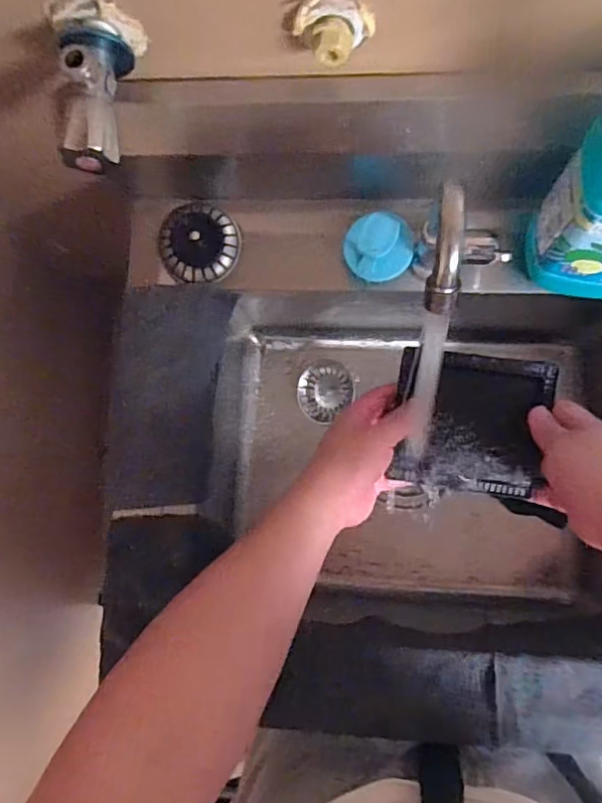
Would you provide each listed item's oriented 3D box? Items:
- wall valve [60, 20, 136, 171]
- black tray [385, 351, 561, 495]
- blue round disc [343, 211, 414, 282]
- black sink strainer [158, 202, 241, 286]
[{"bbox_3d":[-0.128,-0.192,0.350,0.036,0.041,0.088,5,85,6],"label":"wall valve"},{"bbox_3d":[0.146,0.019,0.487,0.124,0.023,0.117,7,98,3],"label":"black tray"},{"bbox_3d":[0.065,-0.130,0.474,0.055,0.034,0.049,-10,83,5],"label":"blue round disc"},{"bbox_3d":[-0.093,-0.143,0.505,0.070,0.023,0.069,-1,84,6],"label":"black sink strainer"}]

